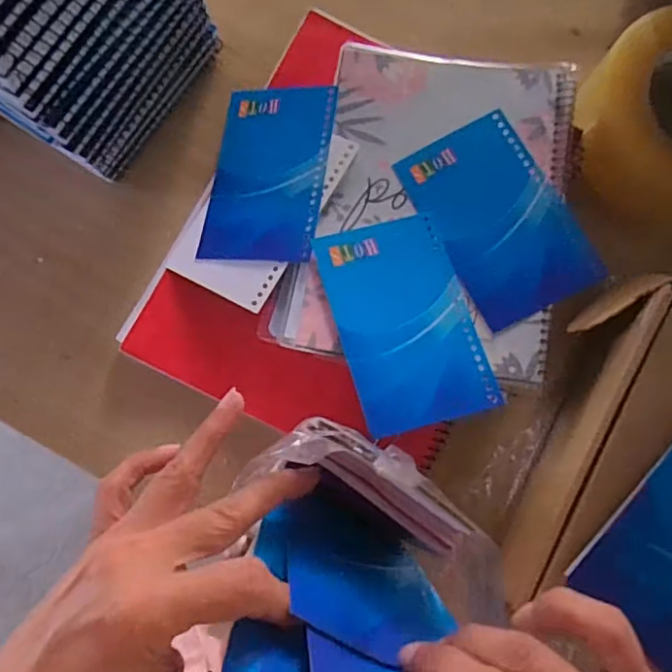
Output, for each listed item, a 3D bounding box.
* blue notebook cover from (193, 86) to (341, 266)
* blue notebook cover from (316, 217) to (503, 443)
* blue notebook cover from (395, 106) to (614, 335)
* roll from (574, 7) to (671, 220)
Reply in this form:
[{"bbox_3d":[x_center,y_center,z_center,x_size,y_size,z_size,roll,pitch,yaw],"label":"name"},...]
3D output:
[{"bbox_3d":[-0.045,-0.111,0.389,0.079,0.004,0.129,4,76,16],"label":"blue notebook cover"},{"bbox_3d":[0.042,-0.011,0.346,0.080,0.004,0.130,-13,71,-10],"label":"blue notebook cover"},{"bbox_3d":[0.102,-0.075,0.364,0.080,0.004,0.129,-28,76,0],"label":"blue notebook cover"},{"bbox_3d":[0.238,-0.151,0.395,0.131,0.056,0.122,0,83,-3],"label":"roll"}]

